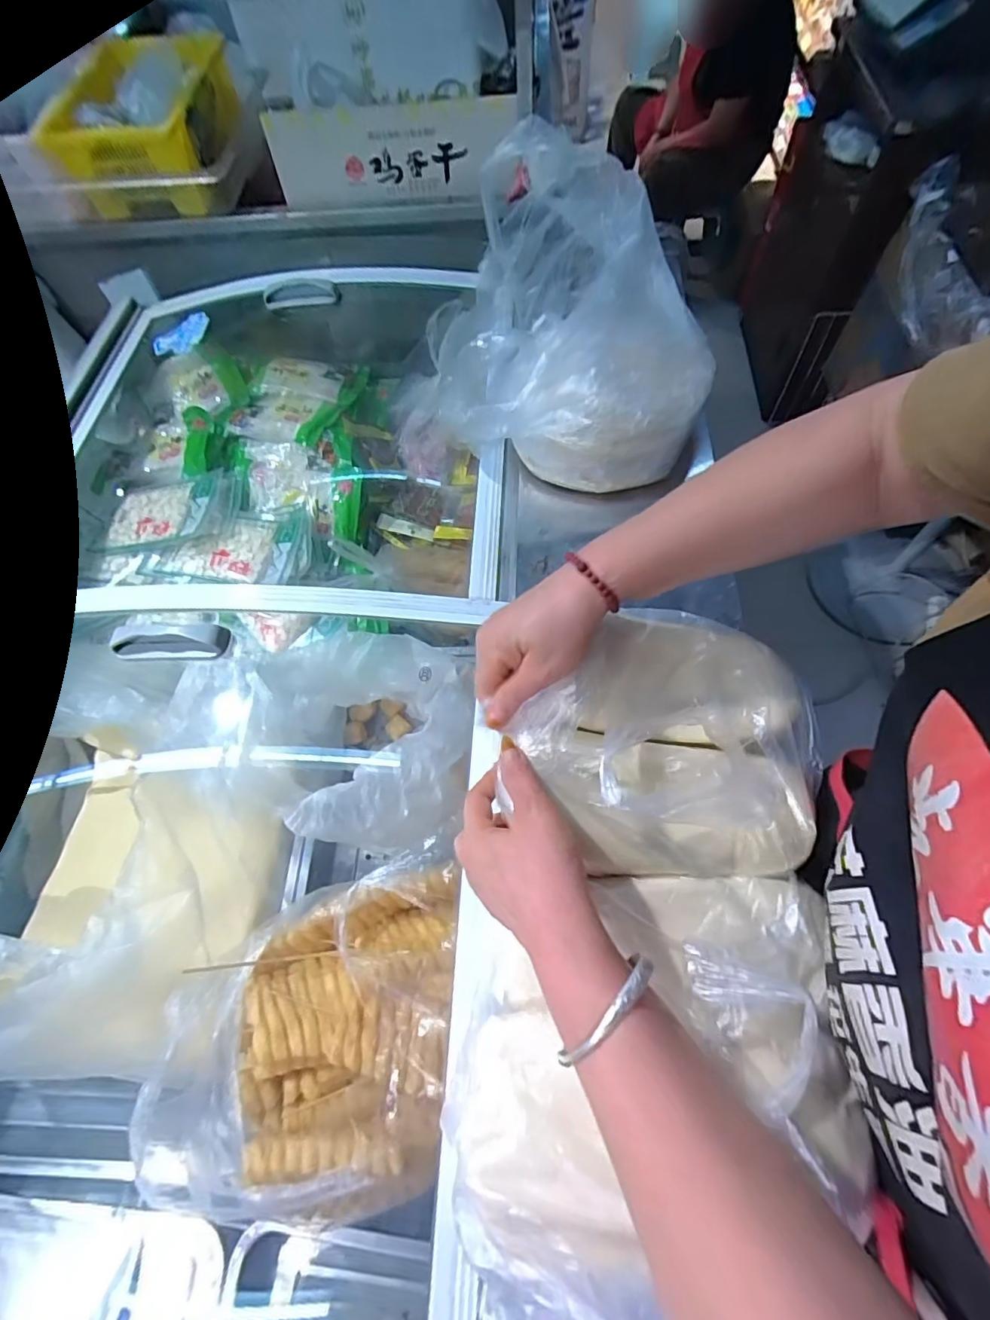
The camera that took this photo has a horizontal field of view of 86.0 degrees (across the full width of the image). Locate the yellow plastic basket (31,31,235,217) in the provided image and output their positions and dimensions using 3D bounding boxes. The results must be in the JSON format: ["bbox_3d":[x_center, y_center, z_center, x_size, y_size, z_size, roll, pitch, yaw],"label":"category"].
[{"bbox_3d":[-0.504,-0.780,0.792,0.197,0.115,0.250,-2,64,2],"label":"yellow plastic basket"}]

